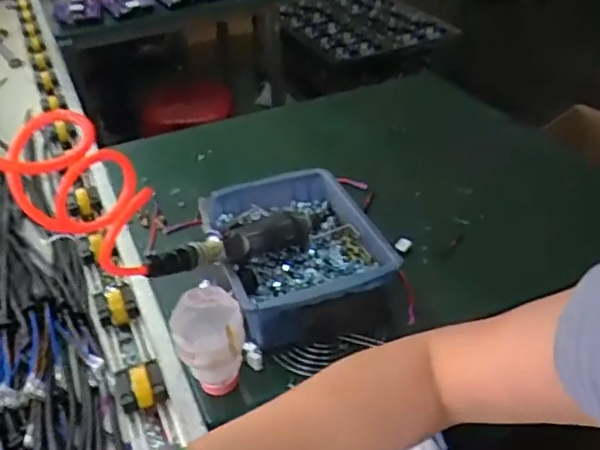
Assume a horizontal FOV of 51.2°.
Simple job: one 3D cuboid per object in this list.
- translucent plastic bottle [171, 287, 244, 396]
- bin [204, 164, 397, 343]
[{"bbox_3d":[-0.091,0.123,0.621,0.064,0.110,0.065,-14,36,-14],"label":"translucent plastic bottle"},{"bbox_3d":[-0.011,0.024,0.764,0.185,0.069,0.243,-14,36,-14],"label":"bin"}]

